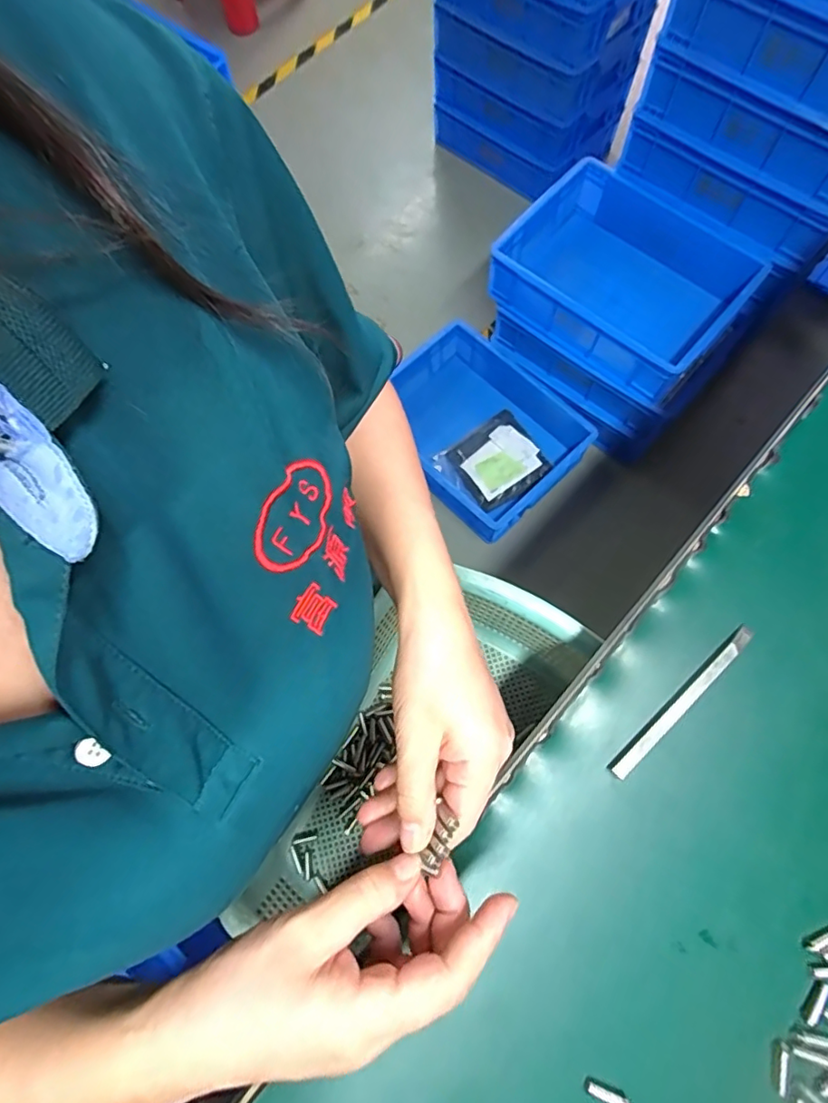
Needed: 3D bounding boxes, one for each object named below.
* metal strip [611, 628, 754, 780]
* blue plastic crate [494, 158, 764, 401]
[{"bbox_3d":[0.160,0.088,0.324,0.122,0.007,0.012,-42,76,-11],"label":"metal strip"},{"bbox_3d":[0.390,-0.514,1.039,0.401,0.141,0.308,41,78,14],"label":"blue plastic crate"}]

